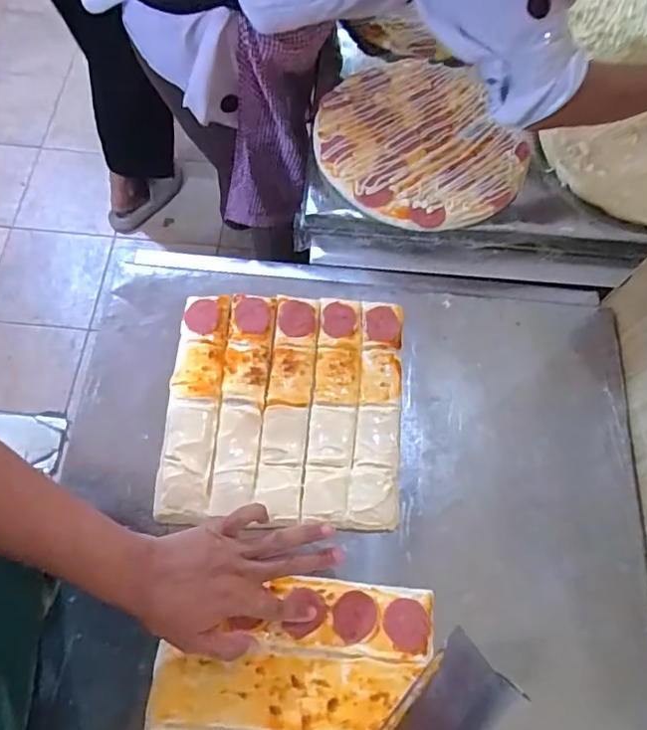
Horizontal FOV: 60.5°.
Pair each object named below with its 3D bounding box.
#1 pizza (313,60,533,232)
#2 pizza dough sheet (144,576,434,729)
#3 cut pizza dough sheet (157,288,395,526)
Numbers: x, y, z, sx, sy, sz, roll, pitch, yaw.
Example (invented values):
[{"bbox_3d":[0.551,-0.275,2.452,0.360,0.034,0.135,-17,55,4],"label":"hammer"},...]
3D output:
[{"bbox_3d":[0.126,-0.300,0.741,0.264,0.026,0.282,1,67,-2],"label":"pizza"},{"bbox_3d":[-0.032,0.321,0.481,0.242,0.012,0.251,6,67,1],"label":"pizza dough sheet"},{"bbox_3d":[-0.040,0.041,0.596,0.242,0.009,0.246,4,71,-2],"label":"cut pizza dough sheet"}]

